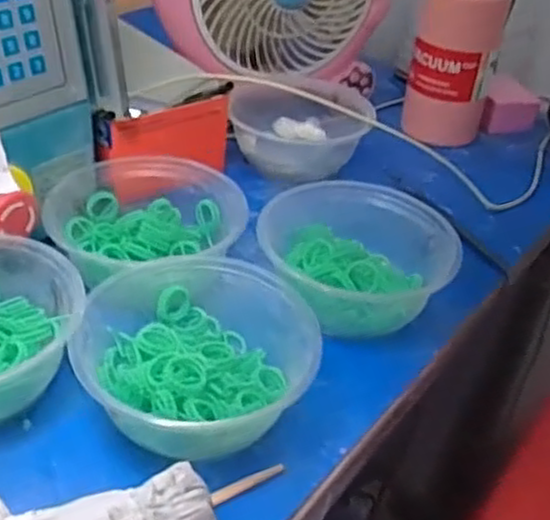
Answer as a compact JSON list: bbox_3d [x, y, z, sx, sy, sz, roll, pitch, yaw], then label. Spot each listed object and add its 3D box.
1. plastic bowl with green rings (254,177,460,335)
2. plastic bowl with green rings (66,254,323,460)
[{"bbox_3d":[0.058,-0.005,0.521,0.133,0.053,0.117,12,36,7],"label":"plastic bowl with green rings"},{"bbox_3d":[-0.047,0.059,0.433,0.131,0.063,0.130,4,36,-3],"label":"plastic bowl with green rings"}]

